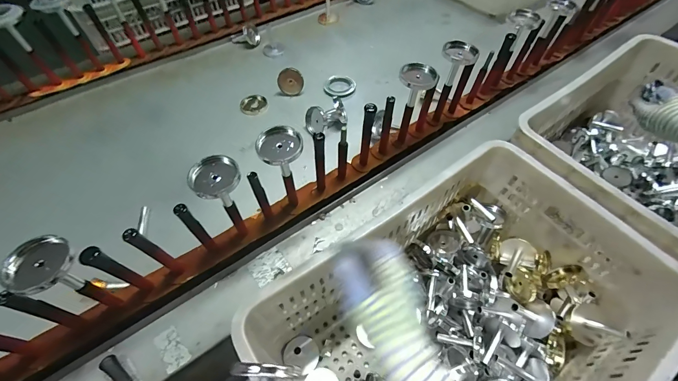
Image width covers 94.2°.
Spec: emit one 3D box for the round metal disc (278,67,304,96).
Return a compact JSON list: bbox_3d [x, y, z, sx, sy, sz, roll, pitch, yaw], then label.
[{"bbox_3d":[-0.125,-0.286,0.829,0.066,0.067,0.018,-38,22,19],"label":"round metal disc"}]

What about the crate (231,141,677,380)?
[{"bbox_3d":[0.200,0.215,0.523,0.574,0.283,0.349,-30,60,-20],"label":"crate"}]

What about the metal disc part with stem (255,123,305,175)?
[{"bbox_3d":[-0.088,-0.056,0.479,0.063,0.075,0.068,0,54,0],"label":"metal disc part with stem"}]

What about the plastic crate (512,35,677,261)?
[{"bbox_3d":[0.646,-0.069,0.707,0.550,0.264,0.346,-32,60,-21],"label":"plastic crate"}]

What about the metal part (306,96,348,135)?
[{"bbox_3d":[-0.026,-0.171,0.734,0.099,0.049,0.071,-15,56,-10],"label":"metal part"}]

